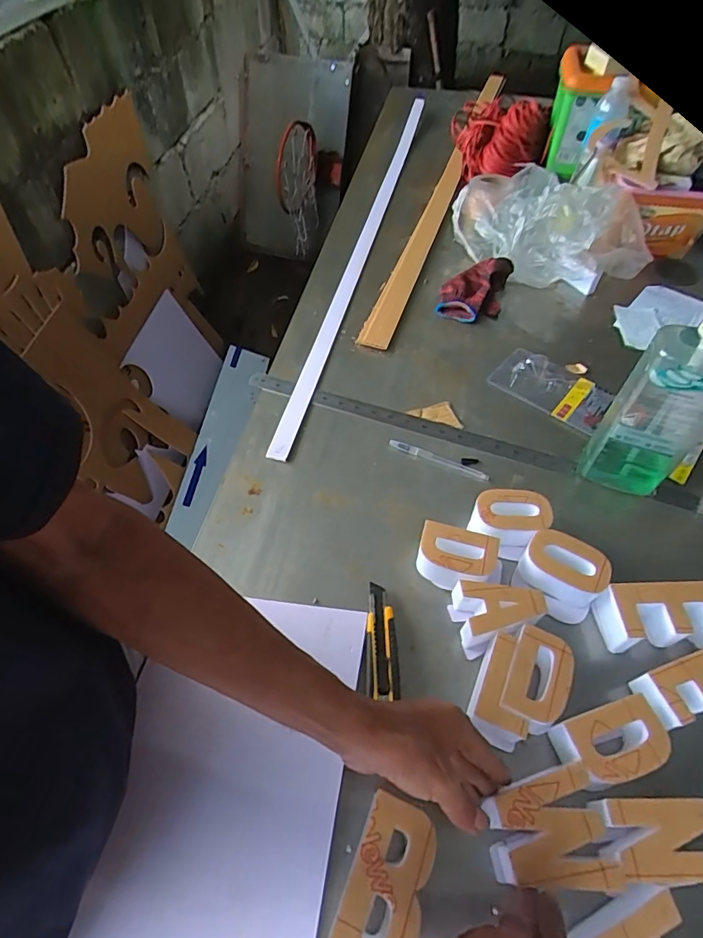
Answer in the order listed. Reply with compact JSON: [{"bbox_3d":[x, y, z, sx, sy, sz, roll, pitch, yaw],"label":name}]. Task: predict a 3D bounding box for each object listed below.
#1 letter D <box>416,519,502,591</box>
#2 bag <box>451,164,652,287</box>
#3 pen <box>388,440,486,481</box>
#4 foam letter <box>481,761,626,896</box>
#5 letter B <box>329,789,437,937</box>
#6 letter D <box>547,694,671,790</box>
[{"bbox_3d":[0.116,0.101,0.548,0.086,0.045,0.059,10,55,7],"label":"letter D"},{"bbox_3d":[0.348,-0.445,0.892,0.359,0.125,0.204,31,60,20],"label":"bag"},{"bbox_3d":[0.117,-0.015,0.659,0.136,0.009,0.015,21,57,14],"label":"pen"},{"bbox_3d":[0.160,0.297,0.407,0.087,0.043,0.079,-4,54,-3],"label":"foam letter"},{"bbox_3d":[0.027,0.327,0.389,0.058,0.042,0.108,19,56,13],"label":"letter B"},{"bbox_3d":[0.231,0.250,0.443,0.091,0.041,0.063,-14,57,-11],"label":"letter D"}]

